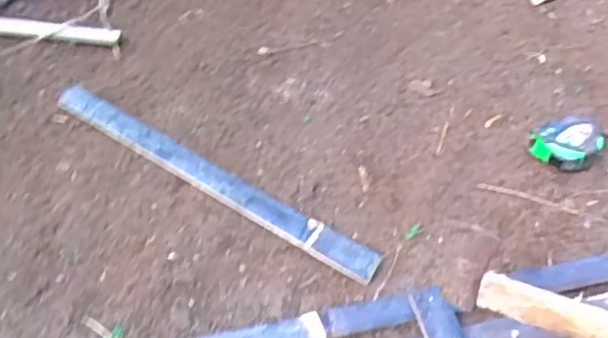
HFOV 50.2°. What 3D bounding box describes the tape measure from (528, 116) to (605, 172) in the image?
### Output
[{"bbox_3d":[0.328,-0.028,0.809,0.086,0.043,0.061,-14,49,-13],"label":"tape measure"}]

